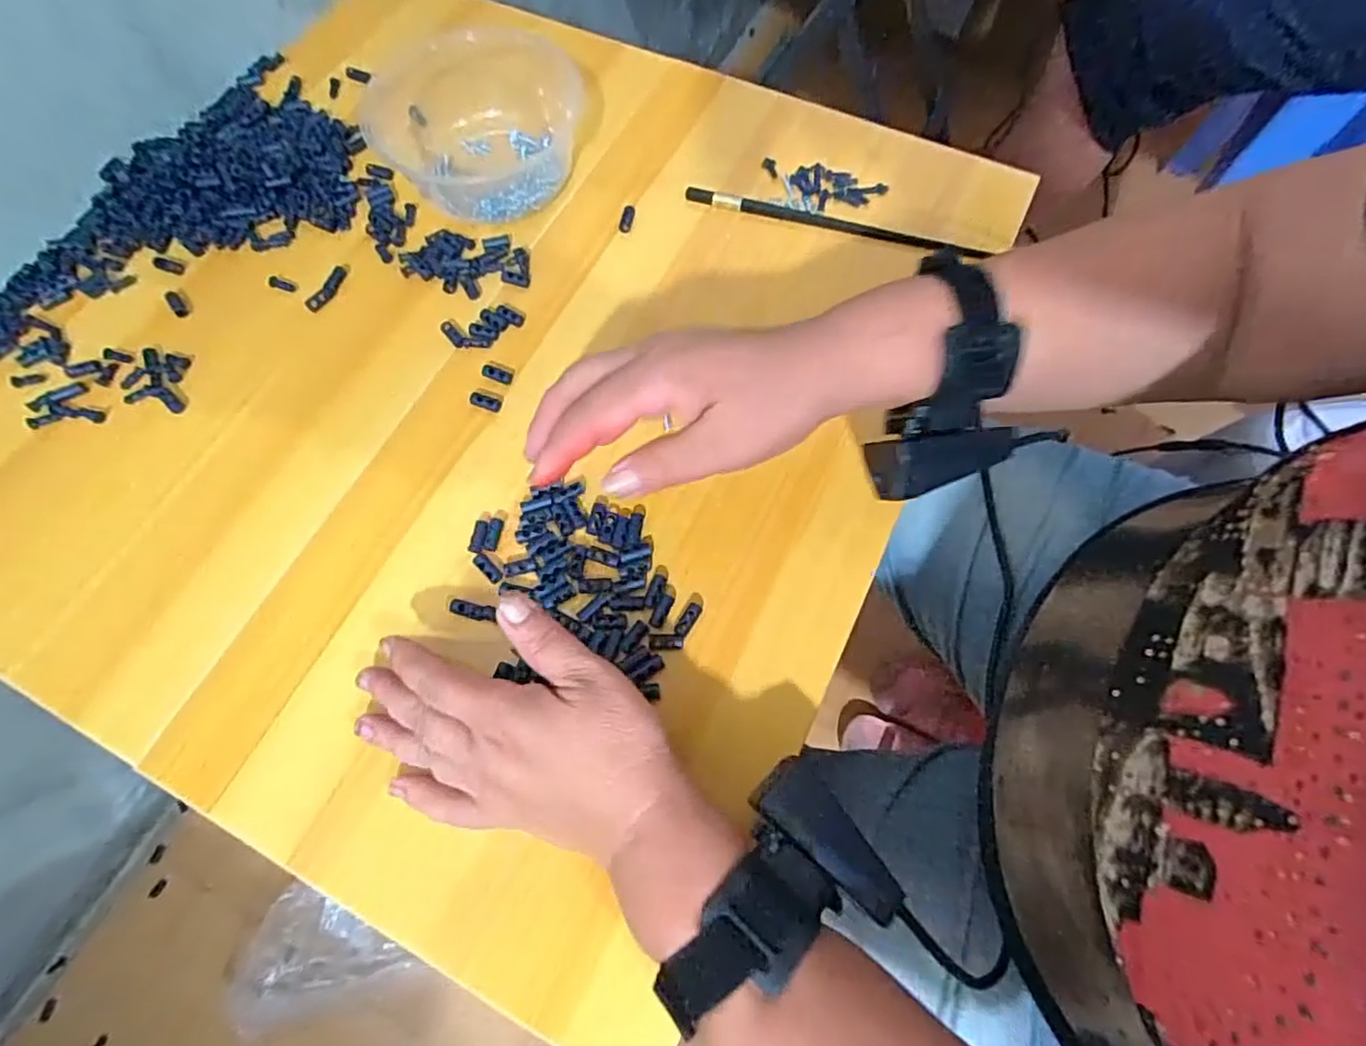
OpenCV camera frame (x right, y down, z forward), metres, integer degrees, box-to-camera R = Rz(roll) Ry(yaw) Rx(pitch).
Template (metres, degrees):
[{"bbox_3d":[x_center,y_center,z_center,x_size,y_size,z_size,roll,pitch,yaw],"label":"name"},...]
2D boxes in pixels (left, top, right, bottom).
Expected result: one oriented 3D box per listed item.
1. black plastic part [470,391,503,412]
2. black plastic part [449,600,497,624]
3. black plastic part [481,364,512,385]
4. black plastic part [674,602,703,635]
[{"bbox_3d":[-0.122,-0.075,0.390,0.020,0.004,0.010,19,69,9],"label":"black plastic part"},{"bbox_3d":[-0.113,0.047,0.343,0.026,0.005,0.009,12,68,6],"label":"black plastic part"},{"bbox_3d":[-0.117,-0.093,0.396,0.020,0.004,0.009,18,69,8],"label":"black plastic part"},{"bbox_3d":[0.003,0.052,0.344,0.009,0.004,0.020,29,71,13],"label":"black plastic part"}]

